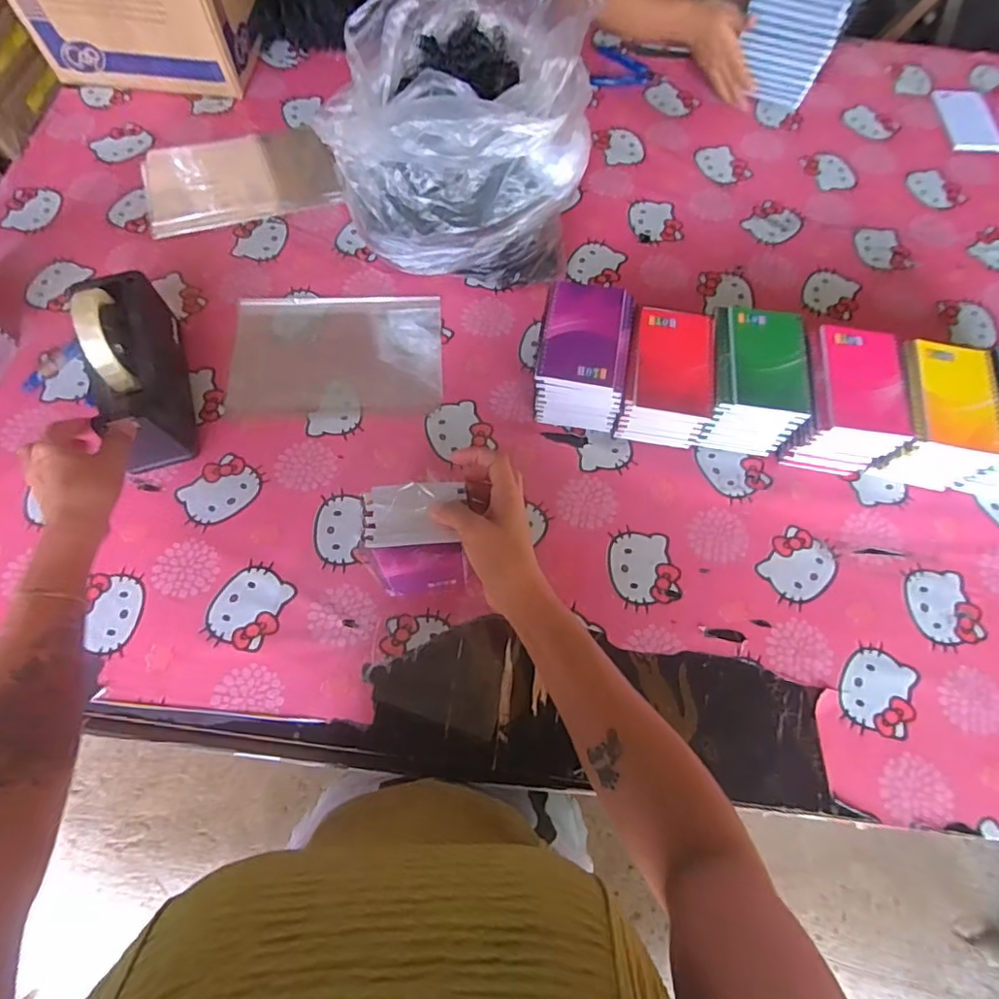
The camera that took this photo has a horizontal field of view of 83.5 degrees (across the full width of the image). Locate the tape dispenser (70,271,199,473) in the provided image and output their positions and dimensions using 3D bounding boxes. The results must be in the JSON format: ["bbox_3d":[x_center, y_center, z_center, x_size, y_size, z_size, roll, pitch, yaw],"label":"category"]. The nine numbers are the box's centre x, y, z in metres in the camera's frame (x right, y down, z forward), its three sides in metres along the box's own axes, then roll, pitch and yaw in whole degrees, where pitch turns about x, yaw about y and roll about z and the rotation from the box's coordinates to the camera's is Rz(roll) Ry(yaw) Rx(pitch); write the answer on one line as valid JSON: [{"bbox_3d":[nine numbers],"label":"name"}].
[{"bbox_3d":[-0.395,-0.148,0.599,0.066,0.129,0.207,-14,70,-8],"label":"tape dispenser"}]

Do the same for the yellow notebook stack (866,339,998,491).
[{"bbox_3d":[0.472,-0.089,0.619,0.101,0.097,0.129,14,68,4],"label":"yellow notebook stack"}]

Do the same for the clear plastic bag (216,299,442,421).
[{"bbox_3d":[-0.198,-0.182,0.687,0.252,0.004,0.167,-3,68,-4],"label":"clear plastic bag"}]

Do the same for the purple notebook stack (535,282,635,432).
[{"bbox_3d":[0.091,-0.158,0.637,0.096,0.100,0.131,8,67,1],"label":"purple notebook stack"}]

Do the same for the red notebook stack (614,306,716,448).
[{"bbox_3d":[0.184,-0.133,0.633,0.093,0.092,0.131,7,67,1],"label":"red notebook stack"}]

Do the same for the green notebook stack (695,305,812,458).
[{"bbox_3d":[0.279,-0.131,0.635,0.098,0.093,0.135,8,67,1],"label":"green notebook stack"}]

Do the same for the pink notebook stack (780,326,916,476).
[{"bbox_3d":[0.376,-0.108,0.626,0.099,0.096,0.133,10,67,2],"label":"pink notebook stack"}]

